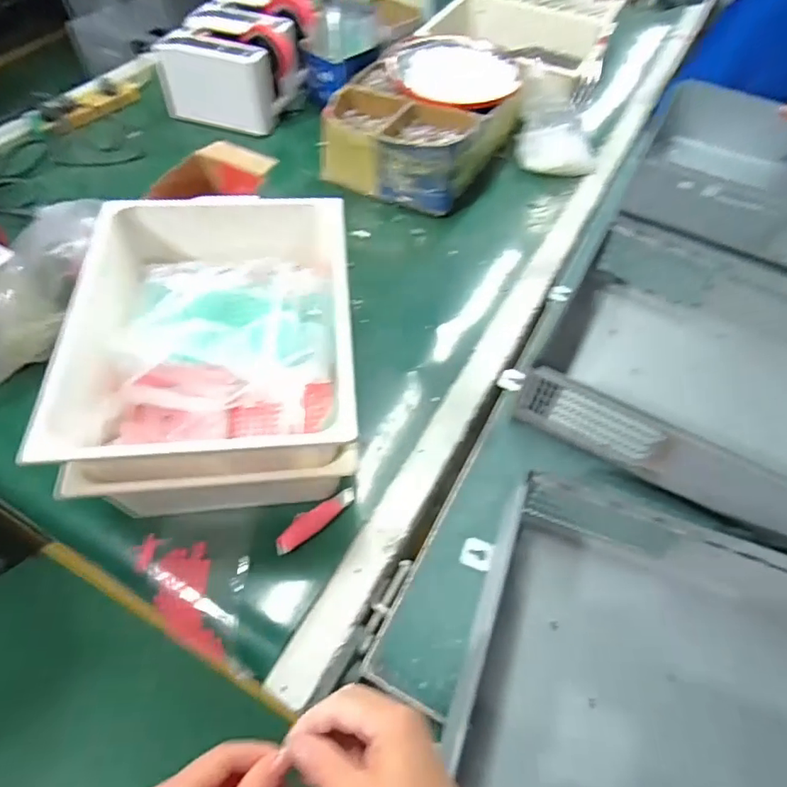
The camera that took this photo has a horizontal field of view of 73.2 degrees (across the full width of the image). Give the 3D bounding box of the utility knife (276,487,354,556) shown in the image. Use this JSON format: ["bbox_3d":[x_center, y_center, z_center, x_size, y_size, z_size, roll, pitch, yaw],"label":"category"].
[{"bbox_3d":[-0.092,0.146,0.619,0.107,0.015,0.031,-35,63,-24],"label":"utility knife"}]

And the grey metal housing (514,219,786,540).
[{"bbox_3d":[0.429,-0.024,0.682,0.419,0.119,0.363,27,58,15],"label":"grey metal housing"}]

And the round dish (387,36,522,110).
[{"bbox_3d":[0.114,-0.604,0.999,0.239,0.038,0.229,1,55,-2],"label":"round dish"}]

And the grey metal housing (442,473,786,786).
[{"bbox_3d":[0.301,0.298,0.458,0.440,0.110,0.320,22,56,12],"label":"grey metal housing"}]

